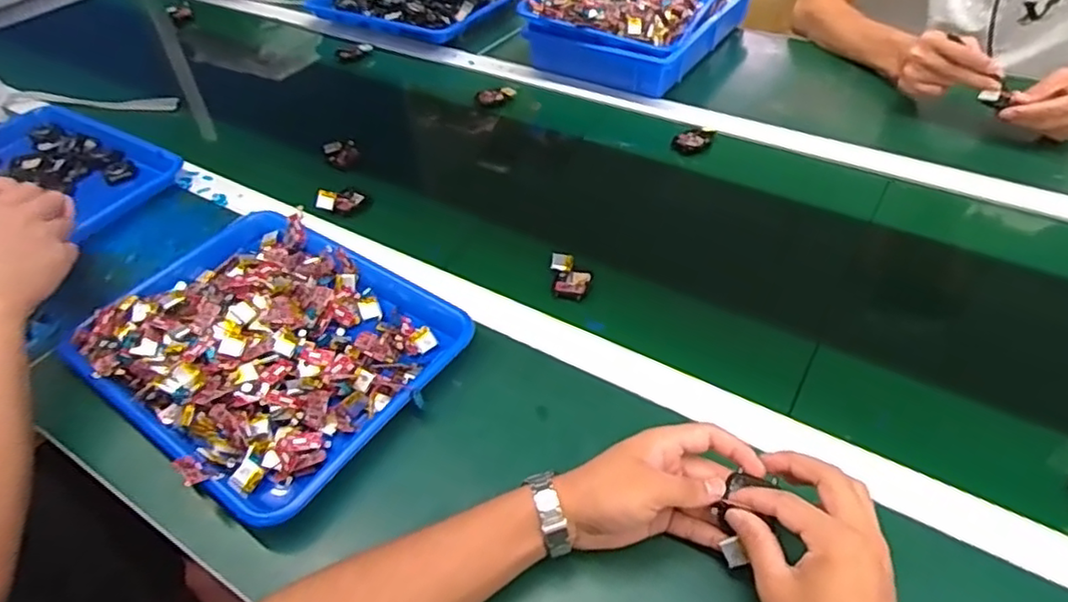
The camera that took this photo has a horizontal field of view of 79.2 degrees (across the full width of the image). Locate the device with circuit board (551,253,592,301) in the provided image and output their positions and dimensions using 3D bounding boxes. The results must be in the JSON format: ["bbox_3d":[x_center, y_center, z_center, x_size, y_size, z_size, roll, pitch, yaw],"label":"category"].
[{"bbox_3d":[0.038,-0.026,0.663,0.039,0.017,0.051,0,45,5],"label":"device with circuit board"}]

